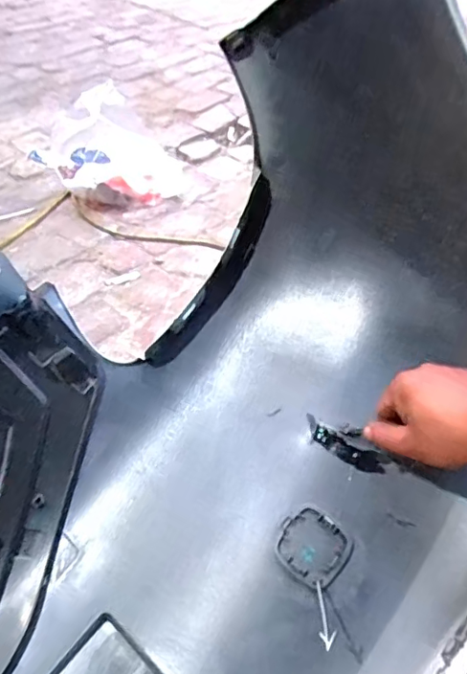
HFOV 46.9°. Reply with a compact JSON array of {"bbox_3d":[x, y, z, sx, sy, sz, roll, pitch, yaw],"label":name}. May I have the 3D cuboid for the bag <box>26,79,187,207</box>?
[{"bbox_3d":[-0.297,-0.449,1.296,0.349,0.196,0.209,-10,47,-12],"label":"bag"}]

